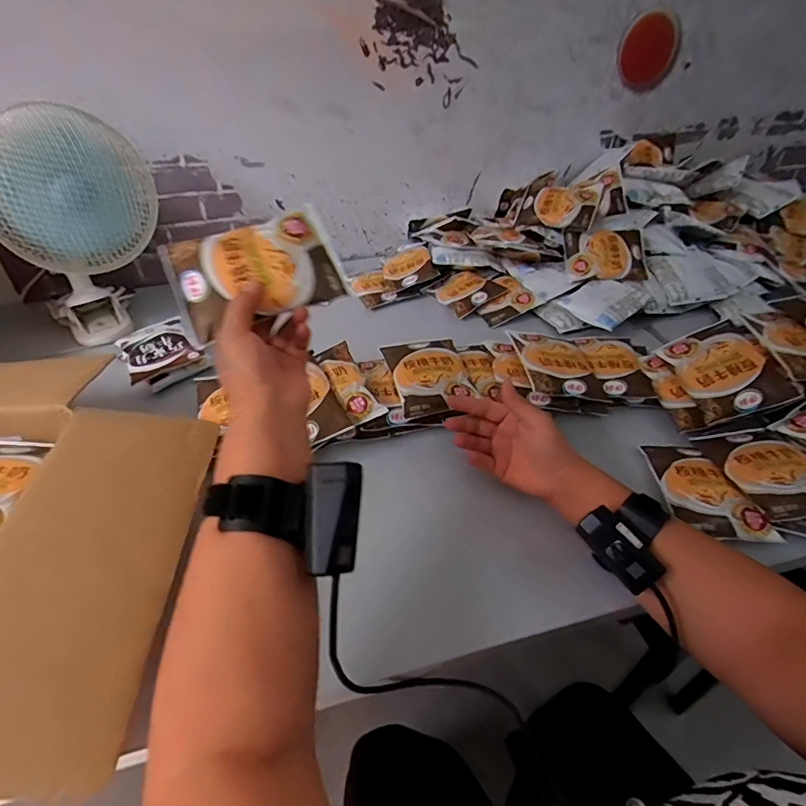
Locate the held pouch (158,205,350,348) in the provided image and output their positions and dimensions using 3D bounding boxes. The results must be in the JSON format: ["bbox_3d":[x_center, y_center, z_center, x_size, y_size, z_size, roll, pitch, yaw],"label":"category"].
[{"bbox_3d":[-0.124,-0.113,0.412,0.132,0.016,0.095,-23,75,-11],"label":"held pouch"}]

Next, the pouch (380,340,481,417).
[{"bbox_3d":[0.034,-0.040,0.618,0.094,0.022,0.125,-10,41,-12],"label":"pouch"}]

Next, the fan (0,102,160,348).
[{"bbox_3d":[-0.489,-0.267,0.747,0.217,0.297,0.143,-31,49,-31],"label":"fan"}]

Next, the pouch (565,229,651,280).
[{"bbox_3d":[0.340,-0.244,0.814,0.125,0.026,0.082,1,84,1],"label":"pouch"}]

